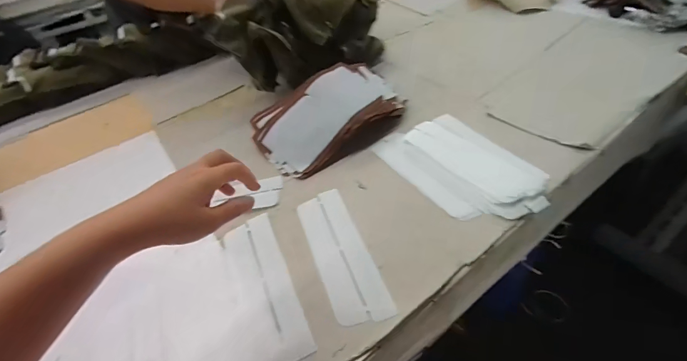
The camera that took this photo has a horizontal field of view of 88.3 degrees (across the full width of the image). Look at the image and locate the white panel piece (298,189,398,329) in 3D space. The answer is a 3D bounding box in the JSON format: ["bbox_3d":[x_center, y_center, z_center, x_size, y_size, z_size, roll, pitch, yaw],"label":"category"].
[{"bbox_3d":[-0.004,0.094,0.481,0.067,0.004,0.222,-17,41,-10],"label":"white panel piece"}]

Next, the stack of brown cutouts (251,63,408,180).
[{"bbox_3d":[-0.035,-0.135,0.670,0.278,0.073,0.200,-32,49,-24],"label":"stack of brown cutouts"}]

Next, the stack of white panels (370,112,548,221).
[{"bbox_3d":[0.184,-0.030,0.566,0.167,0.025,0.258,-24,46,-16],"label":"stack of white panels"}]

